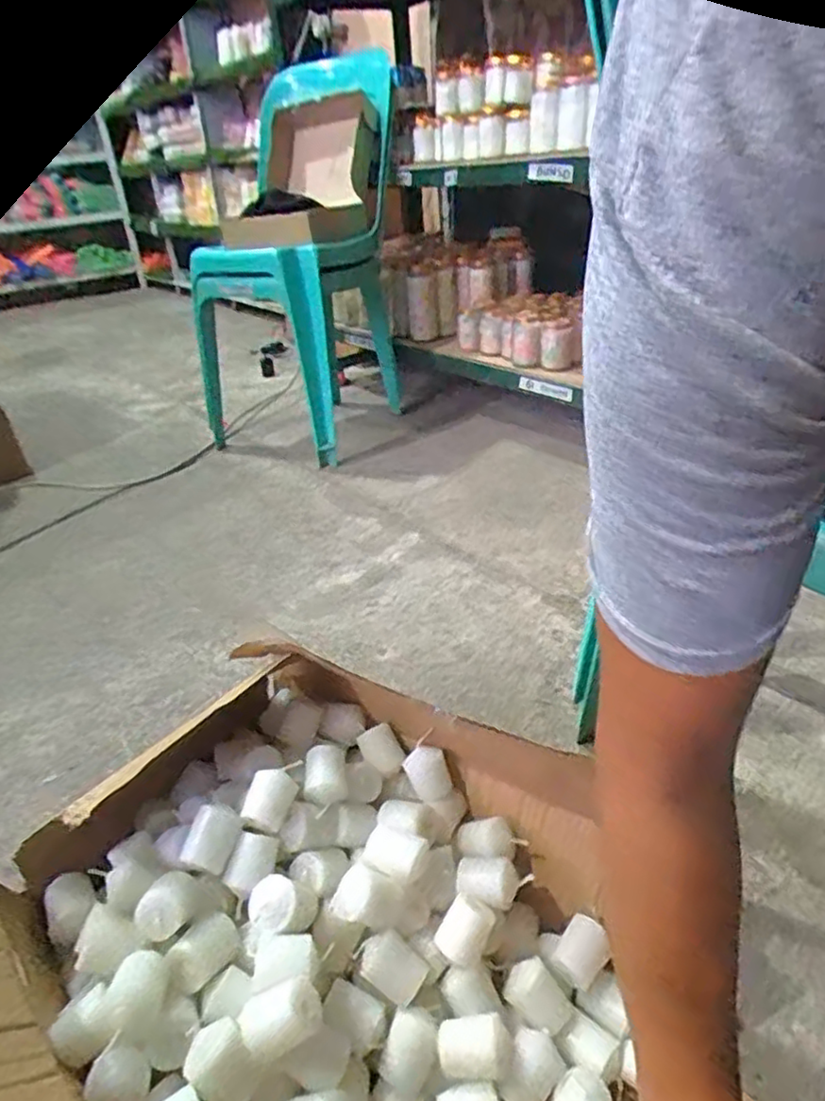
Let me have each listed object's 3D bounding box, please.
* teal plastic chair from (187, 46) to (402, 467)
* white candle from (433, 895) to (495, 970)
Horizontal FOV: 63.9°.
[{"bbox_3d":[-0.301,-0.689,1.590,0.405,0.774,0.555,8,33,21],"label":"teal plastic chair"},{"bbox_3d":[0.040,0.299,0.515,0.036,0.030,0.044,17,37,32],"label":"white candle"}]

